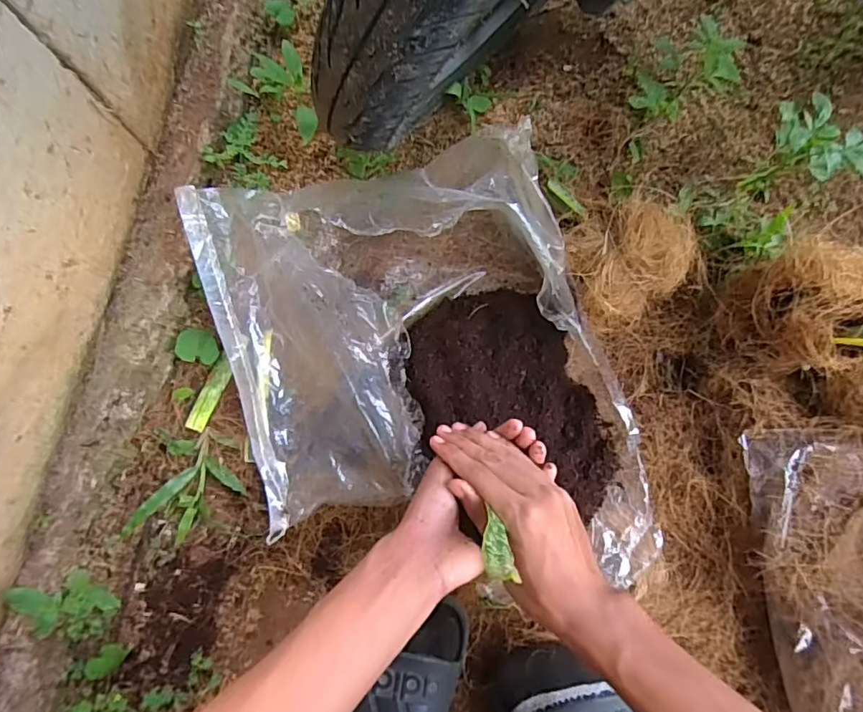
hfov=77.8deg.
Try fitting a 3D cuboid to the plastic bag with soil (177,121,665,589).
[{"bbox_3d":[-0.006,0.018,0.490,0.377,0.128,0.384,-9,77,-2],"label":"plastic bag with soil"}]

